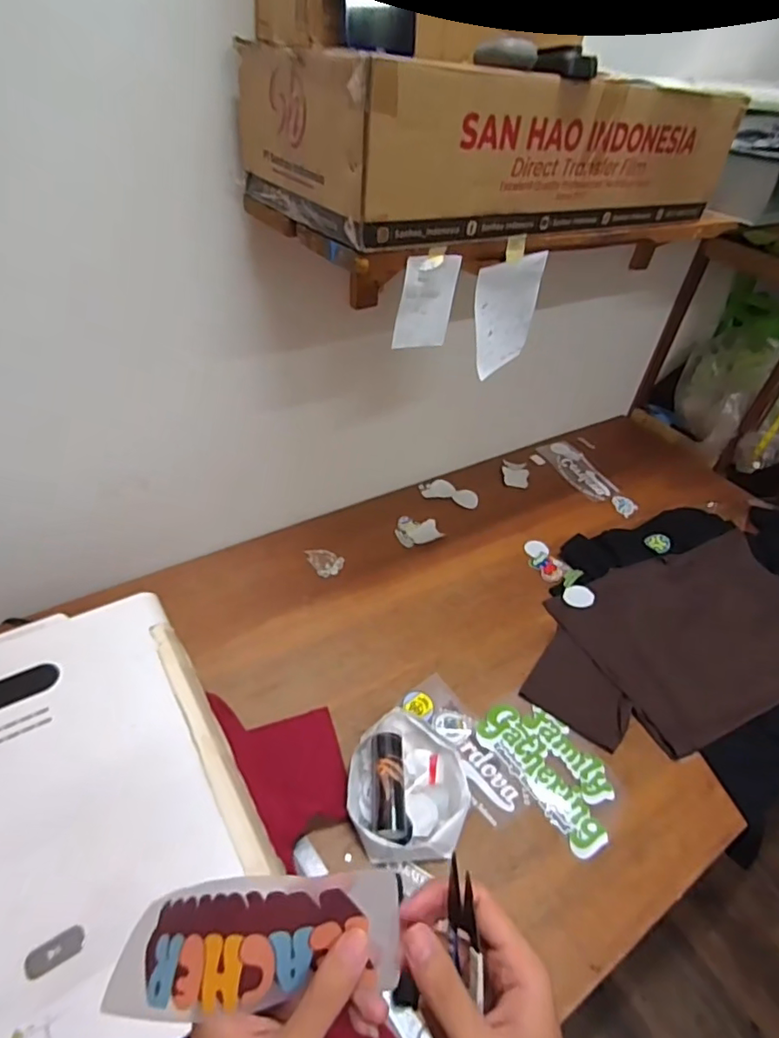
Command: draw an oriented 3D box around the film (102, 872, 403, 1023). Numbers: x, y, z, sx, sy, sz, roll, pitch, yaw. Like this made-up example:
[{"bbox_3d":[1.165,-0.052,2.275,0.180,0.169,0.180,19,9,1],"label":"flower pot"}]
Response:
[{"bbox_3d":[-0.076,0.224,0.293,0.160,0.041,0.057,-14,44,2],"label":"film"}]

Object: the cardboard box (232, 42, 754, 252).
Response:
[{"bbox_3d":[0.147,-0.502,0.725,0.609,0.147,0.284,-21,50,-28],"label":"cardboard box"}]

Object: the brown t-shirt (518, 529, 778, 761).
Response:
[{"bbox_3d":[0.584,0.221,1.058,0.703,0.049,0.334,-13,46,-21],"label":"brown t-shirt"}]

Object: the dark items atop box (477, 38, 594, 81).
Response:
[{"bbox_3d":[0.154,-0.479,0.567,0.124,0.024,0.049,-17,48,-24],"label":"dark items atop box"}]

